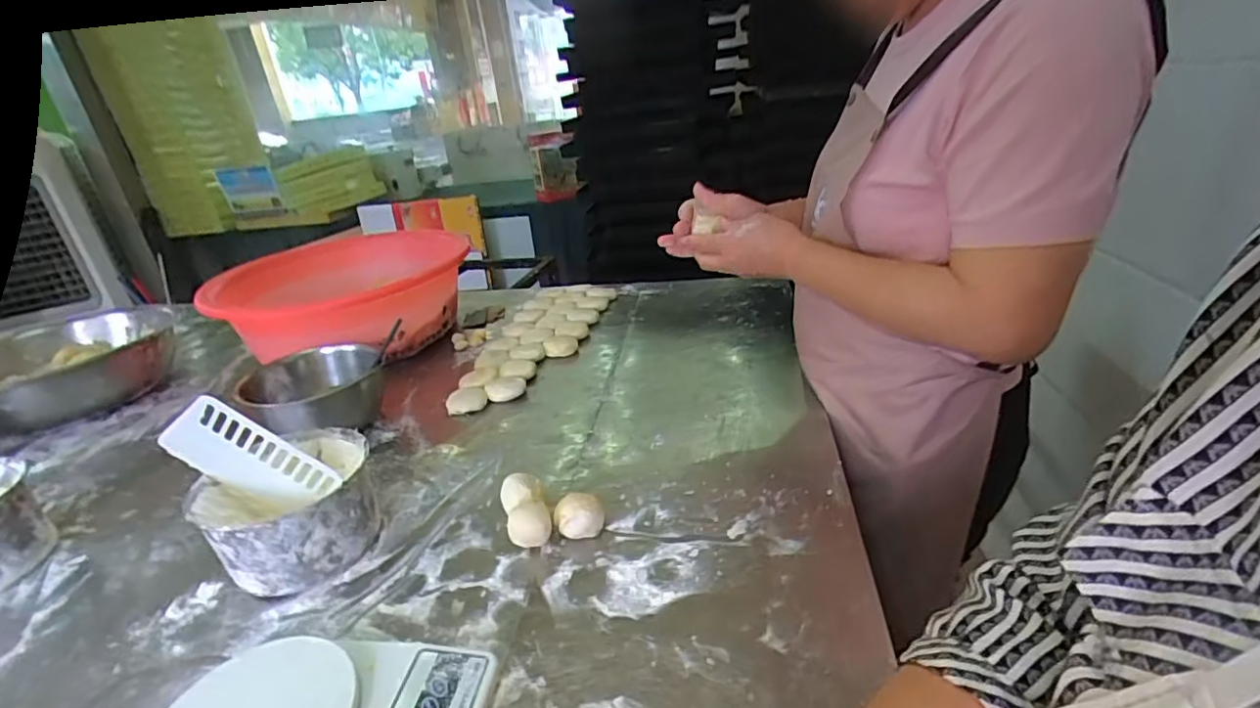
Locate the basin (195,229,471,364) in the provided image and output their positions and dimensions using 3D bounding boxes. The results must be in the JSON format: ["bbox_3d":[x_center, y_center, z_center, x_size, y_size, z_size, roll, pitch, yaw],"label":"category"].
[{"bbox_3d":[-0.557,-0.105,1.126,0.462,0.145,0.462,-5,25,3],"label":"basin"}]

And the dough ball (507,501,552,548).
[{"bbox_3d":[-0.095,0.164,0.558,0.039,0.038,0.036,-5,25,3],"label":"dough ball"}]

